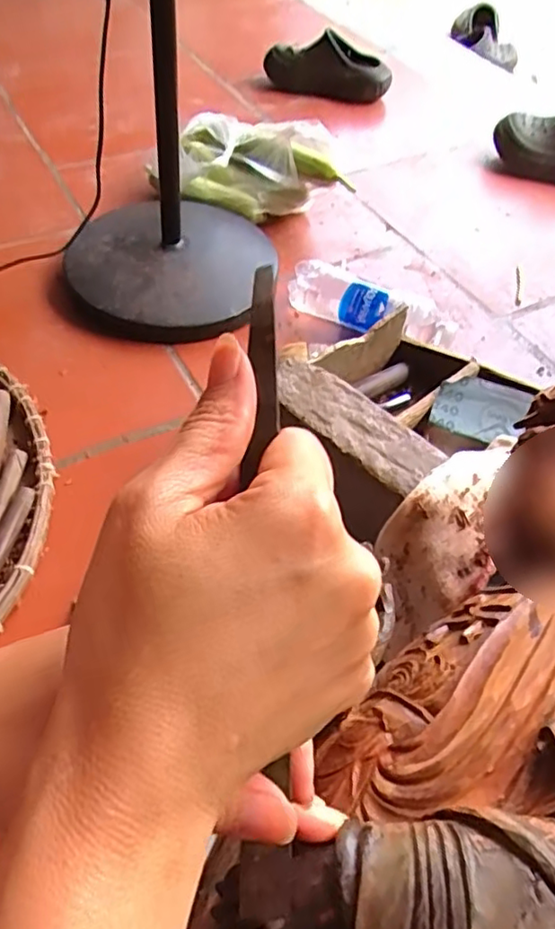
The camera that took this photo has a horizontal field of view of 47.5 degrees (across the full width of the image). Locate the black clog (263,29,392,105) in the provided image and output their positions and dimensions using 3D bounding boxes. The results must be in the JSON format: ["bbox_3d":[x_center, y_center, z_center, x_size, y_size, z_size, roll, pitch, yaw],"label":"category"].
[{"bbox_3d":[0.095,-0.759,1.211,0.236,0.097,0.111,-2,51,-7],"label":"black clog"}]

